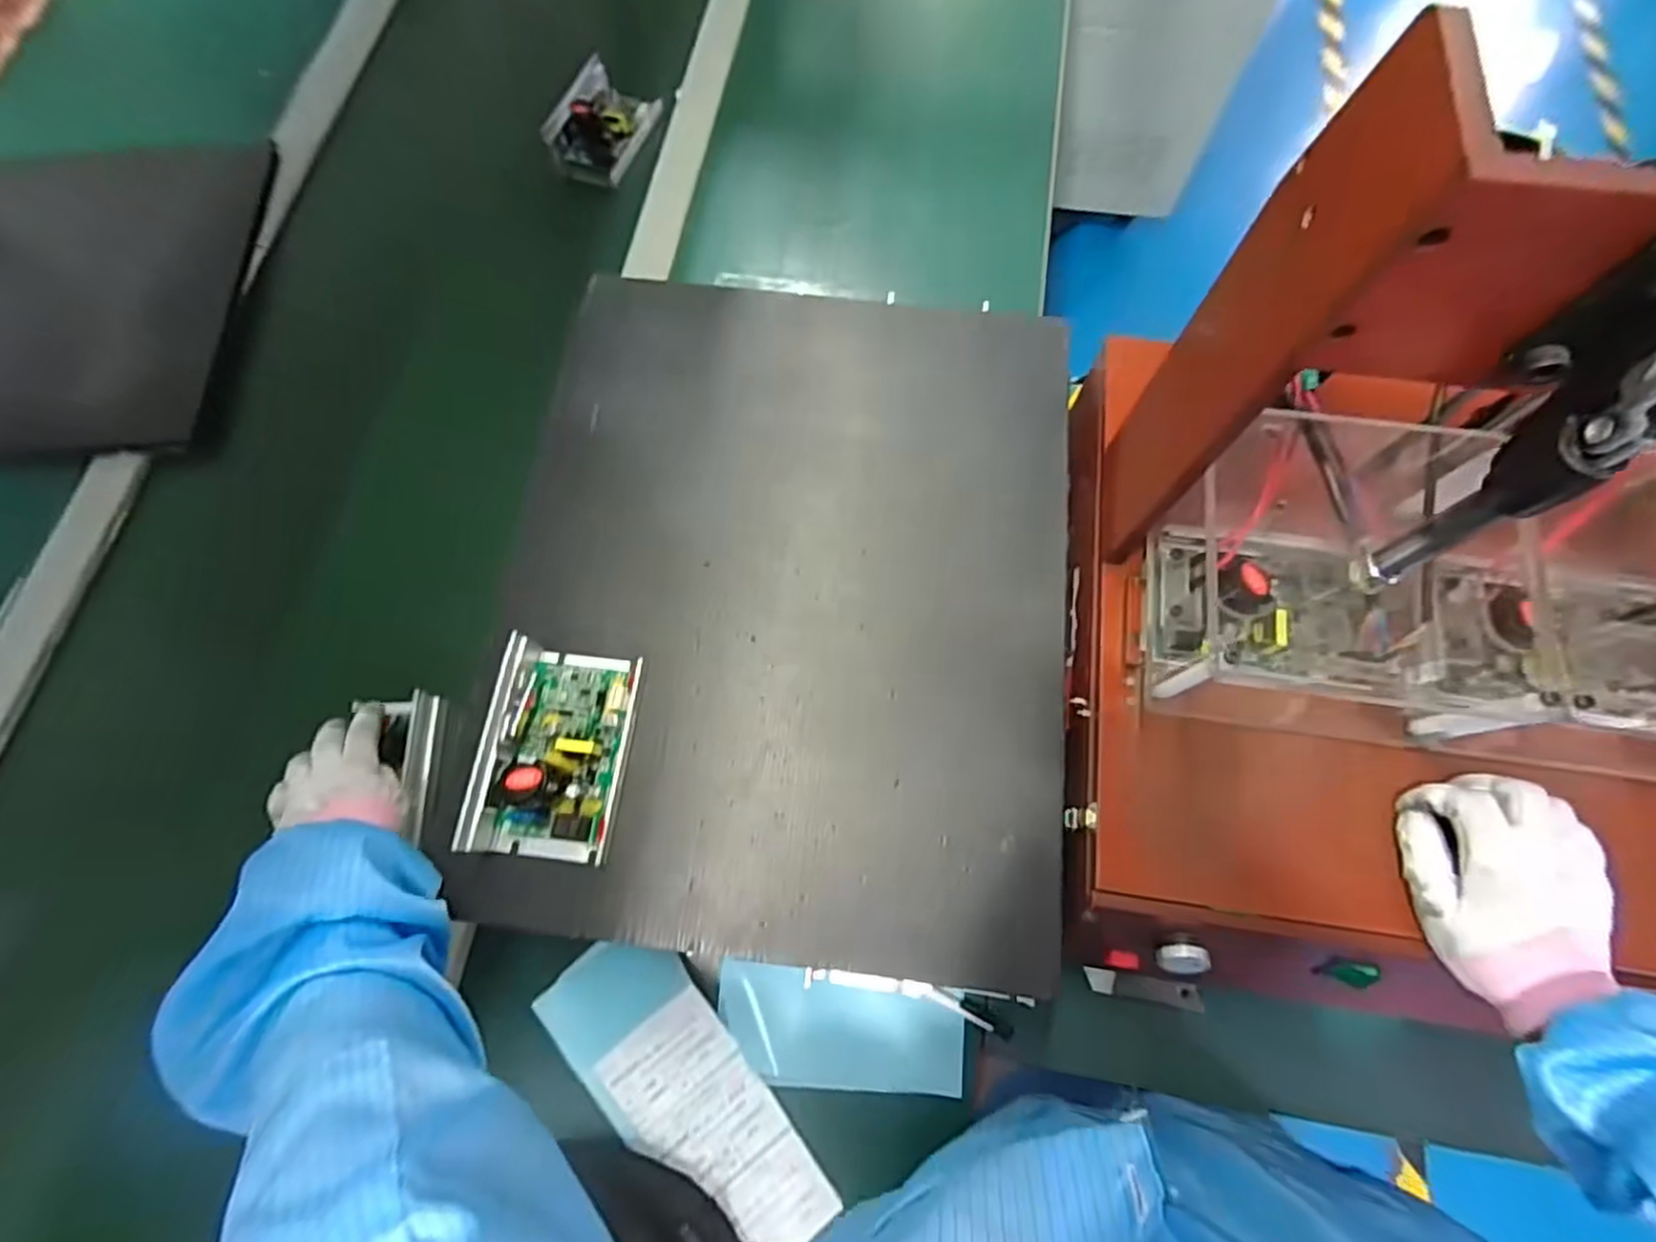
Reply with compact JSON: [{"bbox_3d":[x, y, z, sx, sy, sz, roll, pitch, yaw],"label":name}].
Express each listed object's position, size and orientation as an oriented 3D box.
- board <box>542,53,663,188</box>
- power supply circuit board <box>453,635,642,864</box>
[{"bbox_3d":[-0.250,-0.554,0.768,0.092,0.032,0.125,24,74,8],"label":"board"},{"bbox_3d":[-0.166,0.080,0.432,0.082,0.049,0.130,7,72,3],"label":"power supply circuit board"}]

